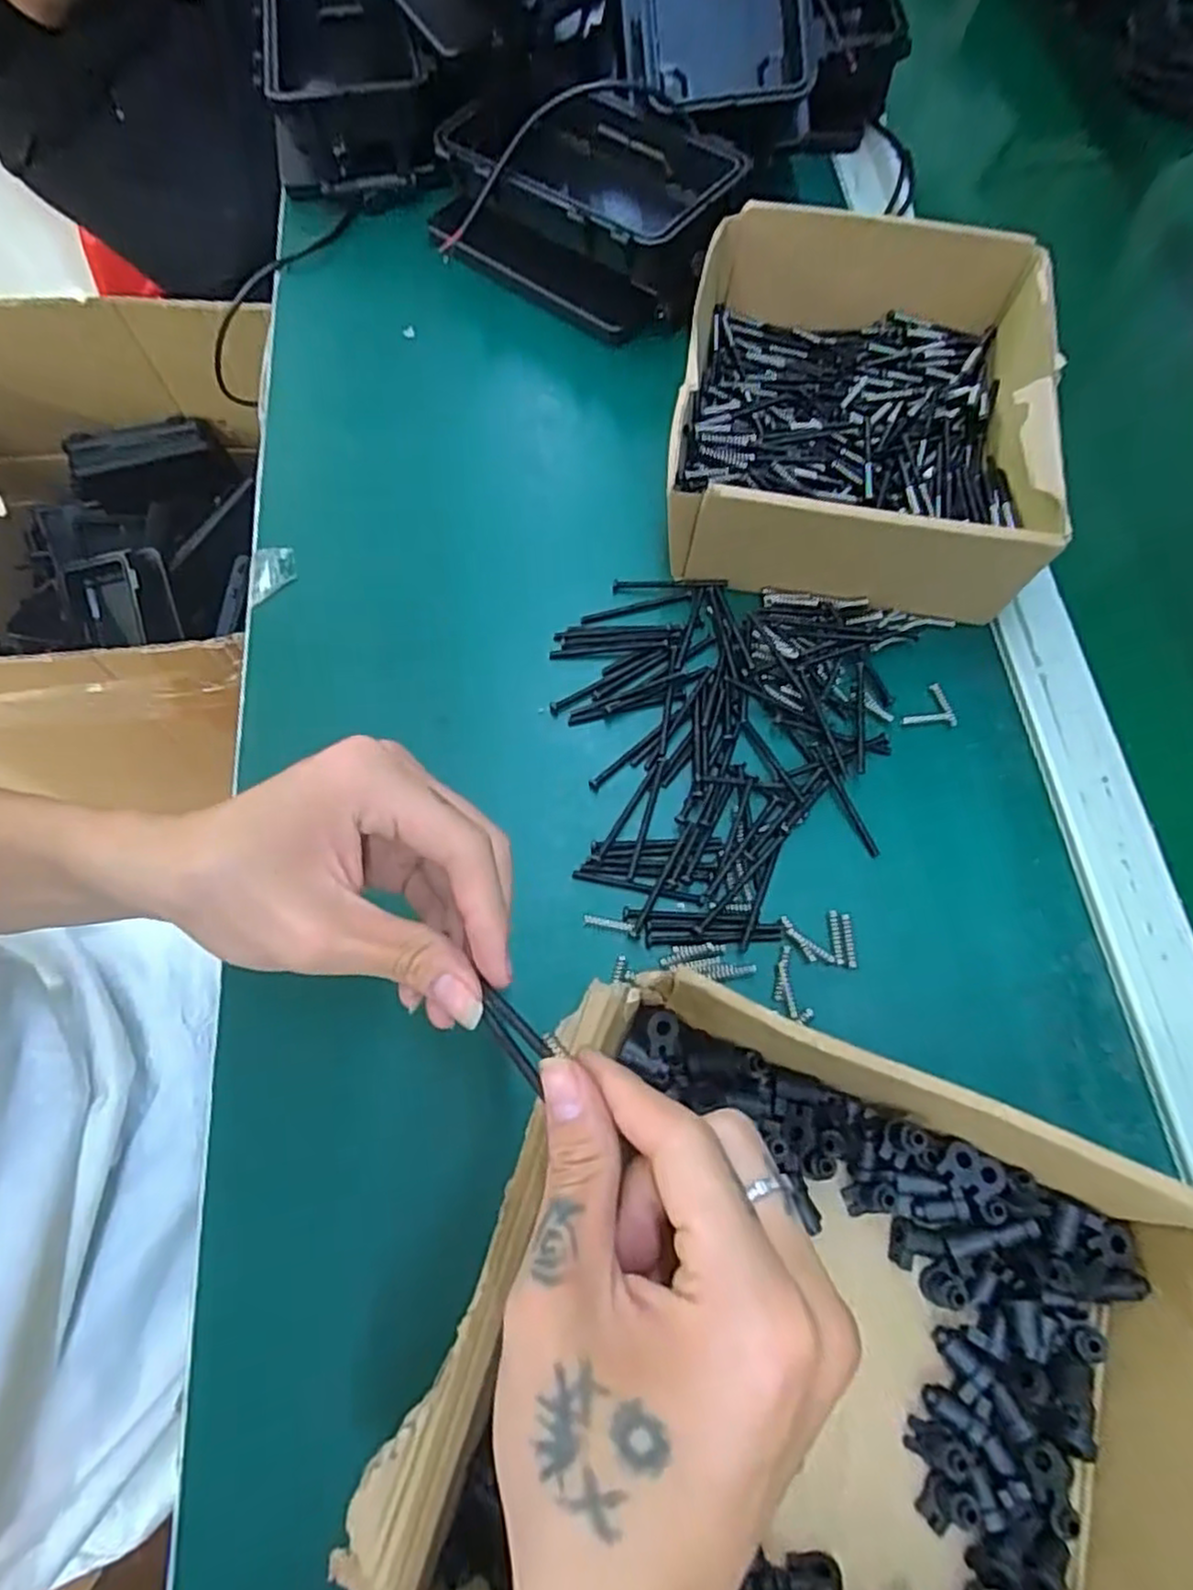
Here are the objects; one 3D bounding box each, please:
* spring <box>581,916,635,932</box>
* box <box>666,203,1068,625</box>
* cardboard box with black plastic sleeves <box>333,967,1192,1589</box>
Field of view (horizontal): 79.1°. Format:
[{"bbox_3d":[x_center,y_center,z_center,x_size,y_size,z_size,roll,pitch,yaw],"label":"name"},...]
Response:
[{"bbox_3d":[0.006,0.058,0.327,0.023,0.004,0.004,9,69,1],"label":"spring"},{"bbox_3d":[0.142,-0.208,0.394,0.182,0.074,0.206,11,69,1],"label":"box"},{"bbox_3d":[0.079,0.196,0.241,0.247,0.070,0.198,23,70,6],"label":"cardboard box with black plastic sleeves"}]

